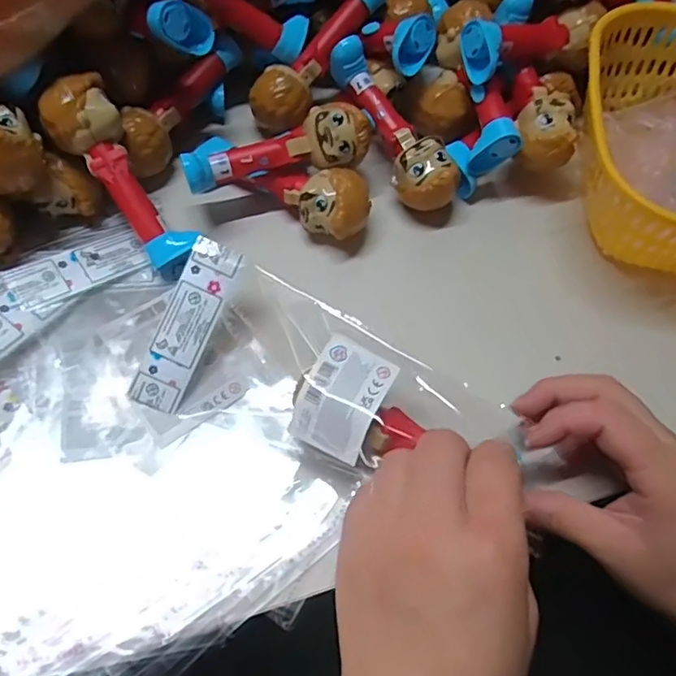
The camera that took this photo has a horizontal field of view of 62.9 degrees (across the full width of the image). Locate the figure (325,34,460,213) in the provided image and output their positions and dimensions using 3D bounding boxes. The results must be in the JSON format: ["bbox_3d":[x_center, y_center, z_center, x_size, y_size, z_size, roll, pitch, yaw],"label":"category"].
[{"bbox_3d":[0.038,-0.145,0.372,0.037,0.049,0.119,-28,68,-15],"label":"figure"}]

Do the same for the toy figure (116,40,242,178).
[{"bbox_3d":[-0.113,-0.162,0.386,0.032,0.033,0.114,28,66,11],"label":"toy figure"}]

